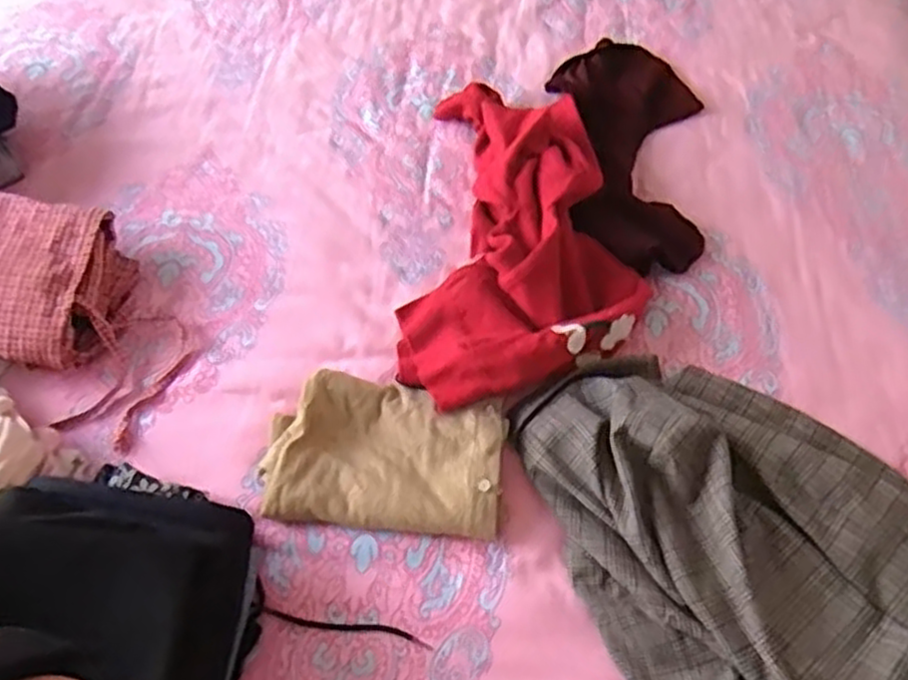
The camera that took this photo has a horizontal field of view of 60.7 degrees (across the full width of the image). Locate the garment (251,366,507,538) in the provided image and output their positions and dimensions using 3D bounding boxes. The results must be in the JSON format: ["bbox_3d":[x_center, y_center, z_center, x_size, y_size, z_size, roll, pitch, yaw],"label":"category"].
[{"bbox_3d":[-0.073,0.116,0.795,0.245,0.042,0.157,6,59,4],"label":"garment"}]

